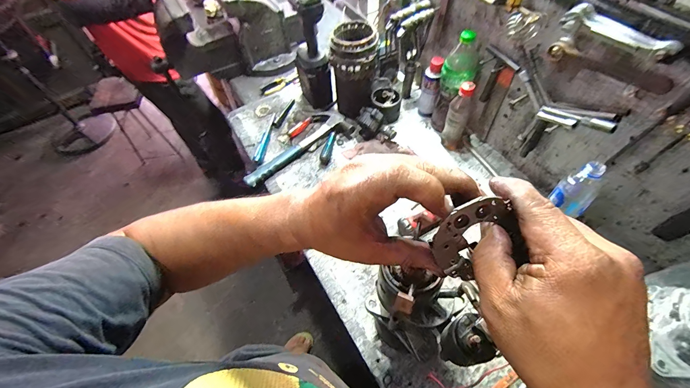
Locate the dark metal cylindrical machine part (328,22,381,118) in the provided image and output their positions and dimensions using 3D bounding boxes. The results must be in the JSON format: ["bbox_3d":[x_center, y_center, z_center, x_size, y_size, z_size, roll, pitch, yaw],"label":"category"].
[{"bbox_3d":[0.028,-0.358,0.843,0.124,0.190,0.126,5,58,6],"label":"dark metal cylindrical machine part"}]

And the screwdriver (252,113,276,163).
[{"bbox_3d":[-0.237,-0.171,0.894,0.023,0.014,0.189,4,58,5],"label":"screwdriver"}]

